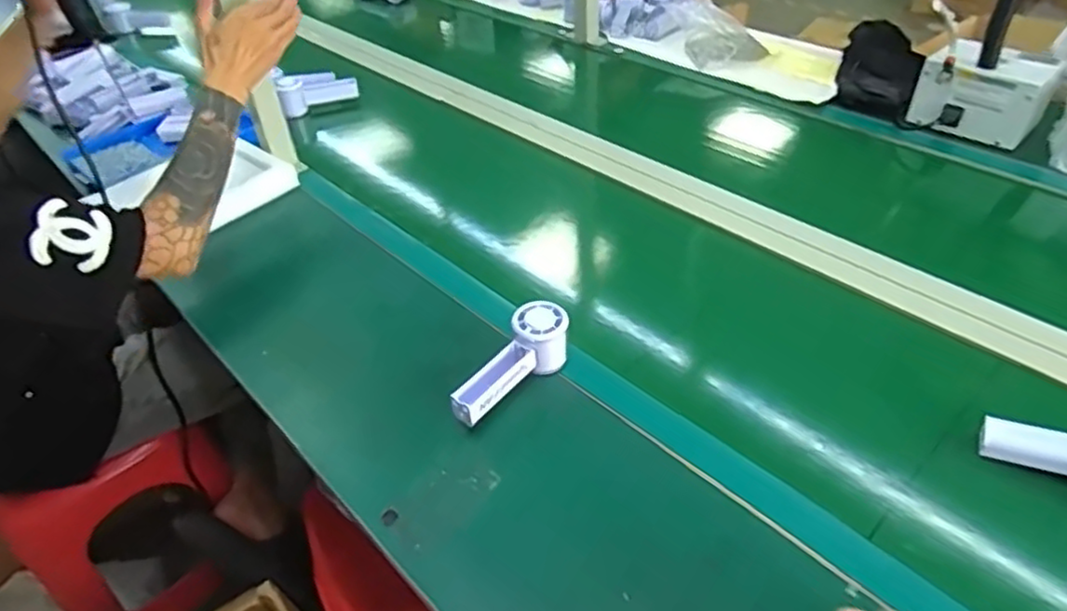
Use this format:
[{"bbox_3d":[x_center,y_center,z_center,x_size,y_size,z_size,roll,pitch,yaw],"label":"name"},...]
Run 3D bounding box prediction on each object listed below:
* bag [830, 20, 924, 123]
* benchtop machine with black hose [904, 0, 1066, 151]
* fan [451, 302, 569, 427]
[{"bbox_3d":[0.607,-0.414,1.208,0.123,0.098,0.214,14,44,21],"label":"bag"},{"bbox_3d":[0.753,-0.455,1.047,0.183,0.309,0.309,26,49,31],"label":"benchtop machine with black hose"},{"bbox_3d":[-0.020,0.066,0.699,0.051,0.064,0.152,22,47,28],"label":"fan"}]

